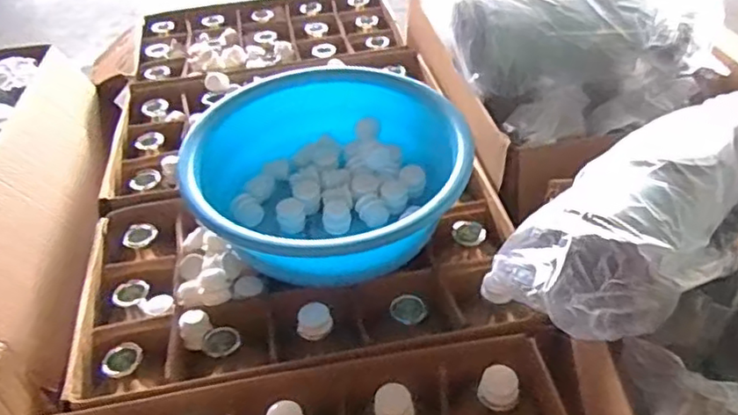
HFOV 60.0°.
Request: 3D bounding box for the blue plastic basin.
[{"bbox_3d":[-0.054,-0.055,0.955,0.371,0.142,0.371,-3,40,2],"label":"blue plastic basin"}]

